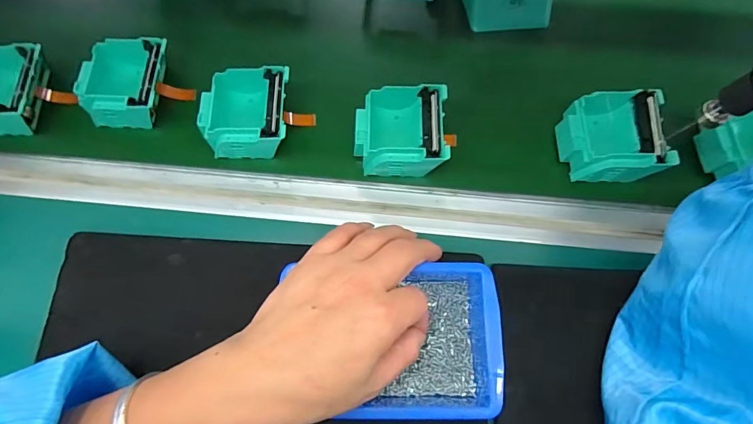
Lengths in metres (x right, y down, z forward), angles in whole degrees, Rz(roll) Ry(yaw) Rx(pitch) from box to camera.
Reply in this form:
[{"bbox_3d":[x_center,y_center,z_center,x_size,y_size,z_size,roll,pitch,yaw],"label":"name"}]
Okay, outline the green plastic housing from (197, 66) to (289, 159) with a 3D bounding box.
[{"bbox_3d":[-0.119,-0.091,0.369,0.081,0.036,0.082,-2,71,0],"label":"green plastic housing"}]

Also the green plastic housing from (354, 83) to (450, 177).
[{"bbox_3d":[0.023,-0.072,0.363,0.081,0.035,0.079,3,71,2],"label":"green plastic housing"}]

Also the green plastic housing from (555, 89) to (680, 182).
[{"bbox_3d":[0.208,-0.066,0.357,0.080,0.035,0.073,0,71,1],"label":"green plastic housing"}]

